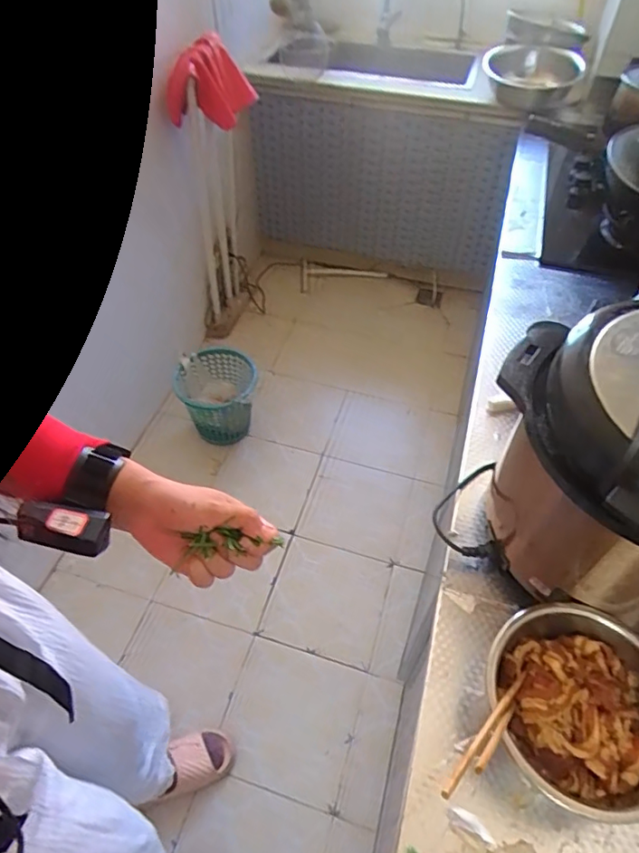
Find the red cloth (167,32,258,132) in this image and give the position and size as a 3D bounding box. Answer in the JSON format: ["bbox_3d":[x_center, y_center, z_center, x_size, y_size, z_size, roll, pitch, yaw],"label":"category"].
[{"bbox_3d":[-0.303,-0.964,1.496,0.109,0.198,0.248,28,57,20],"label":"red cloth"}]

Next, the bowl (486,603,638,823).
[{"bbox_3d":[0.267,0.298,0.565,0.197,0.091,0.191,22,55,17],"label":"bowl"}]

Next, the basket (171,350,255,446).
[{"bbox_3d":[-0.323,-0.076,1.753,0.249,0.273,0.267,-7,52,-5],"label":"basket"}]

